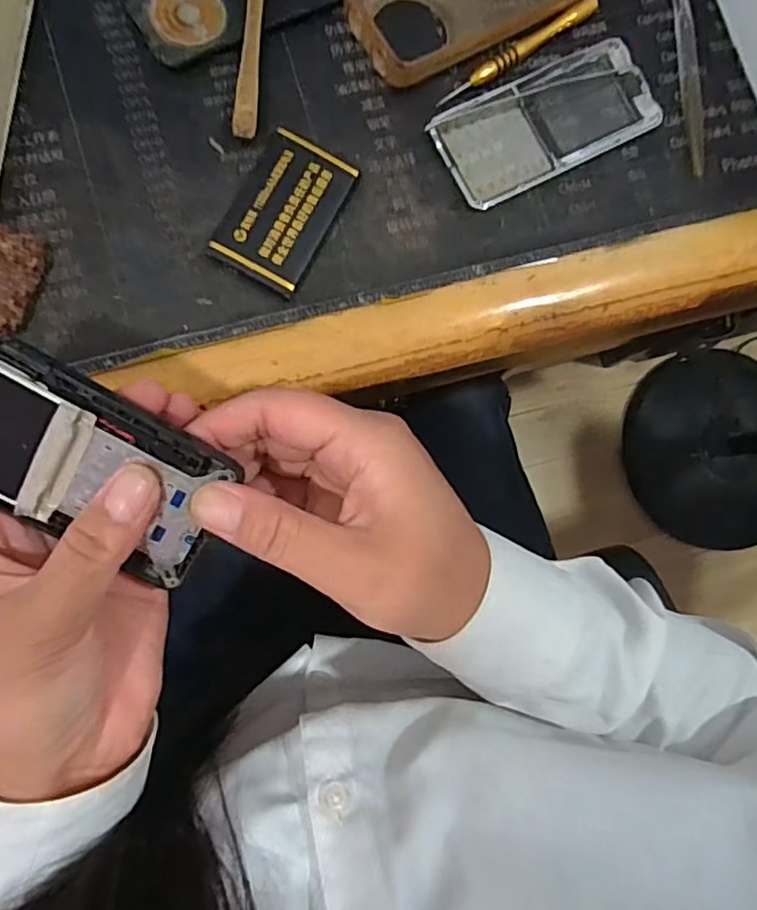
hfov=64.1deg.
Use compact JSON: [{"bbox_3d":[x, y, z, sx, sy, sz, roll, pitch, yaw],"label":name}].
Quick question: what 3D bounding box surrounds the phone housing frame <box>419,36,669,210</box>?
[{"bbox_3d":[0.094,-0.185,0.336,0.127,0.005,0.056,-28,91,-9],"label":"phone housing frame"}]

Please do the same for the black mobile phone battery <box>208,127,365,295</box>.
[{"bbox_3d":[-0.048,-0.123,0.309,0.047,0.009,0.075,28,83,-5],"label":"black mobile phone battery"}]

